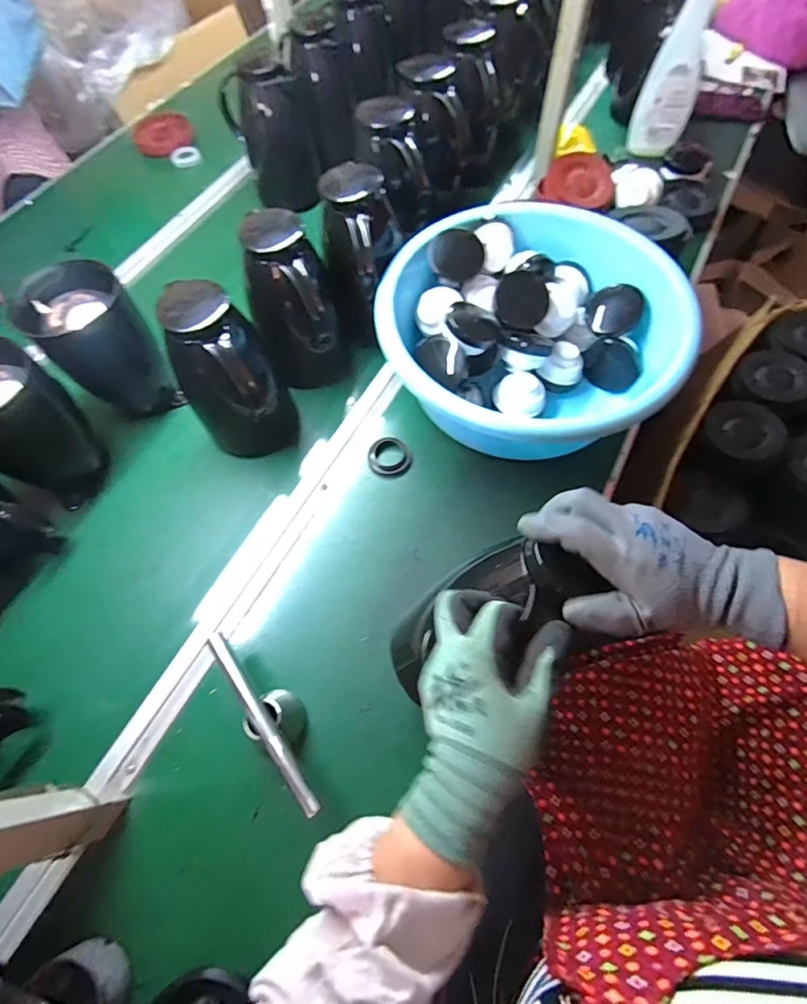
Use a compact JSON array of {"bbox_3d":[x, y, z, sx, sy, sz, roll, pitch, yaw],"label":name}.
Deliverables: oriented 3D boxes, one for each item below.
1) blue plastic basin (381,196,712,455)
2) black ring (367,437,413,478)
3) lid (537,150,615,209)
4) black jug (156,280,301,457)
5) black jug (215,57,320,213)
[{"bbox_3d":[0.168,-0.220,0.637,0.368,0.141,0.349,-1,63,3],"label":"blue plastic basin"},{"bbox_3d":[-0.019,-0.062,0.641,0.056,0.009,0.059,-1,63,3],"label":"black ring"},{"bbox_3d":[0.302,-0.559,0.824,0.119,0.028,0.112,-3,75,10],"label":"lid"},{"bbox_3d":[-0.205,-0.144,0.582,0.104,0.213,0.112,3,63,5],"label":"black jug"},{"bbox_3d":[-0.238,-0.640,0.828,0.105,0.200,0.130,-42,68,-17],"label":"black jug"}]

